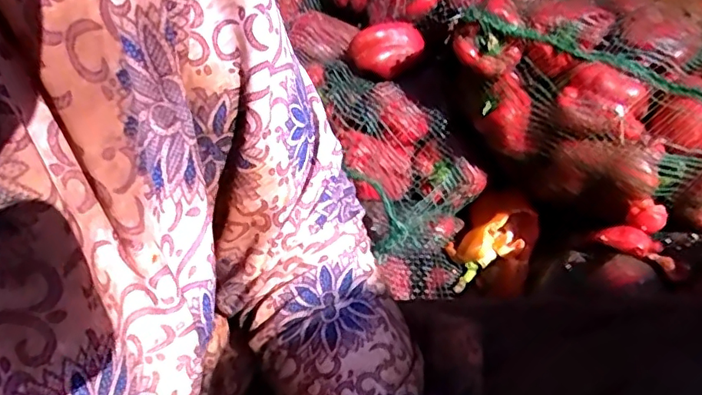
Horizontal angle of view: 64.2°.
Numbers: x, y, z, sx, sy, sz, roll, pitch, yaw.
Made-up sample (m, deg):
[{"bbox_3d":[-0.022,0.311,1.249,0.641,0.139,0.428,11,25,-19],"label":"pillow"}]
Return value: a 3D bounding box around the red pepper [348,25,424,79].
[{"bbox_3d":[0.049,-0.196,0.741,0.093,0.052,0.053,5,34,5],"label":"red pepper"}]

